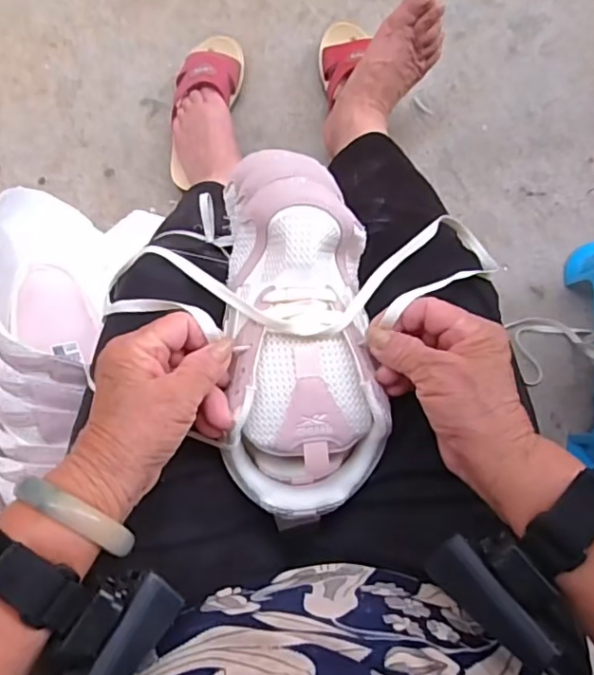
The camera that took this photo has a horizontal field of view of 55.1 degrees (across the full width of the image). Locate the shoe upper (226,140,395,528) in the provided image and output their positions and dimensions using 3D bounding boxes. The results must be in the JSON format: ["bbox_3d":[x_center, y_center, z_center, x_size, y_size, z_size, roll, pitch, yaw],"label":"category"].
[{"bbox_3d":[0.001,-0.013,0.379,0.096,0.058,0.244,-5,82,1],"label":"shoe upper"}]

